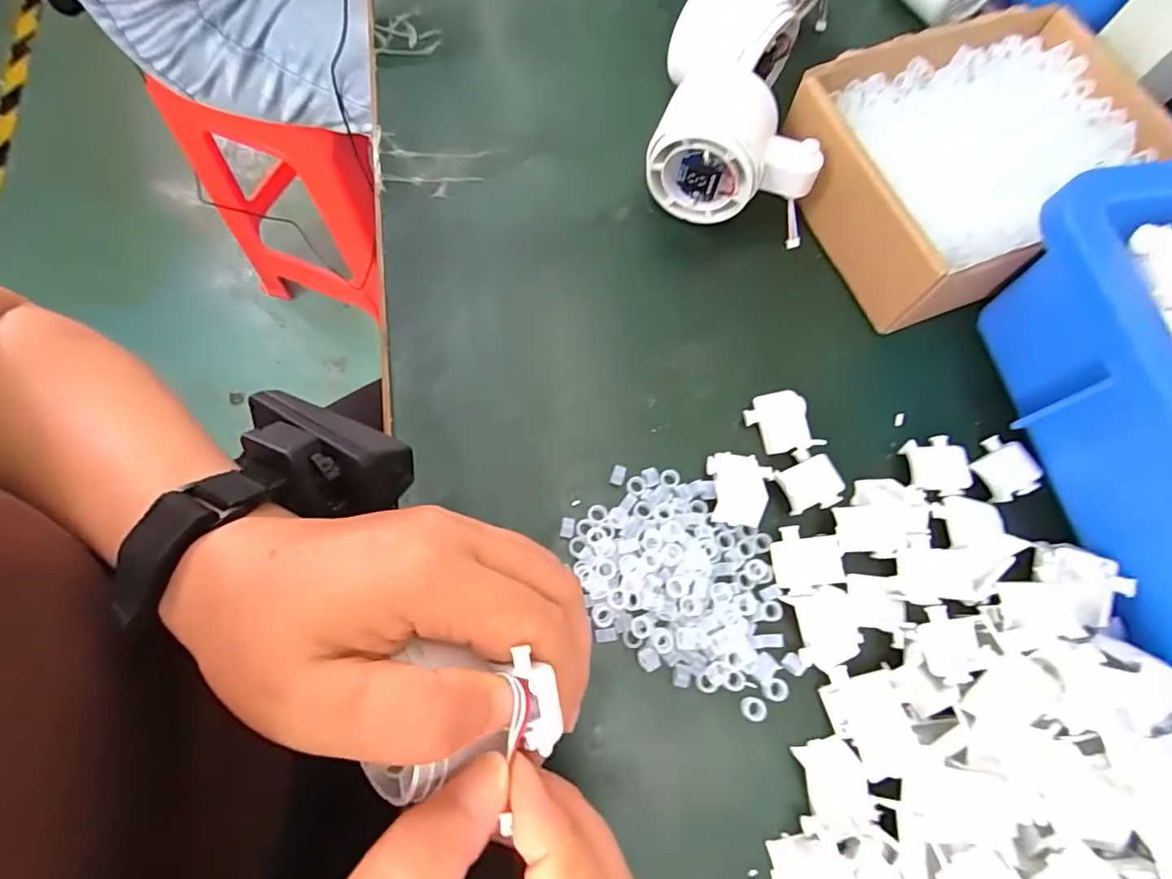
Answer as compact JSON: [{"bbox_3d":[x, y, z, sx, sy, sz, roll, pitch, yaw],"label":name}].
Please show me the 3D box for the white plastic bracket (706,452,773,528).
[{"bbox_3d":[0.071,0.023,0.253,0.029,0.004,0.033,3,72,0],"label":"white plastic bracket"}]

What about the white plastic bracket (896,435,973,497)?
[{"bbox_3d":[0.168,0.013,0.264,0.030,0.008,0.029,0,72,-1],"label":"white plastic bracket"}]

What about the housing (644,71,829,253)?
[{"bbox_3d":[0.081,-0.155,0.288,0.084,0.058,0.059,16,72,4],"label":"housing"}]

